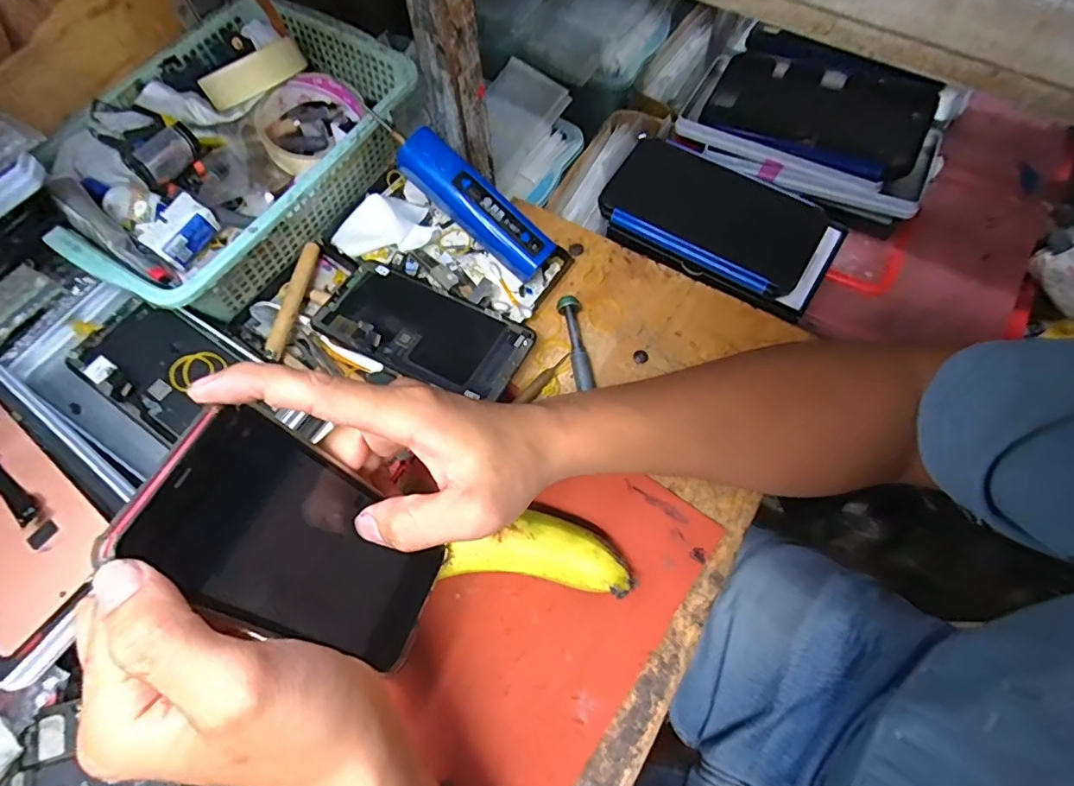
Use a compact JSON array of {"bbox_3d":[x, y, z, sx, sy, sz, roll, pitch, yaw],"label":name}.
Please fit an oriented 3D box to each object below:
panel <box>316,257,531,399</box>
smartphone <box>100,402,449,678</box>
[{"bbox_3d":[-0.082,-0.046,0.378,0.150,0.009,0.072,25,65,14],"label":"panel"},{"bbox_3d":[-0.102,0.071,0.243,0.010,0.151,0.071,-1,53,38],"label":"smartphone"}]

